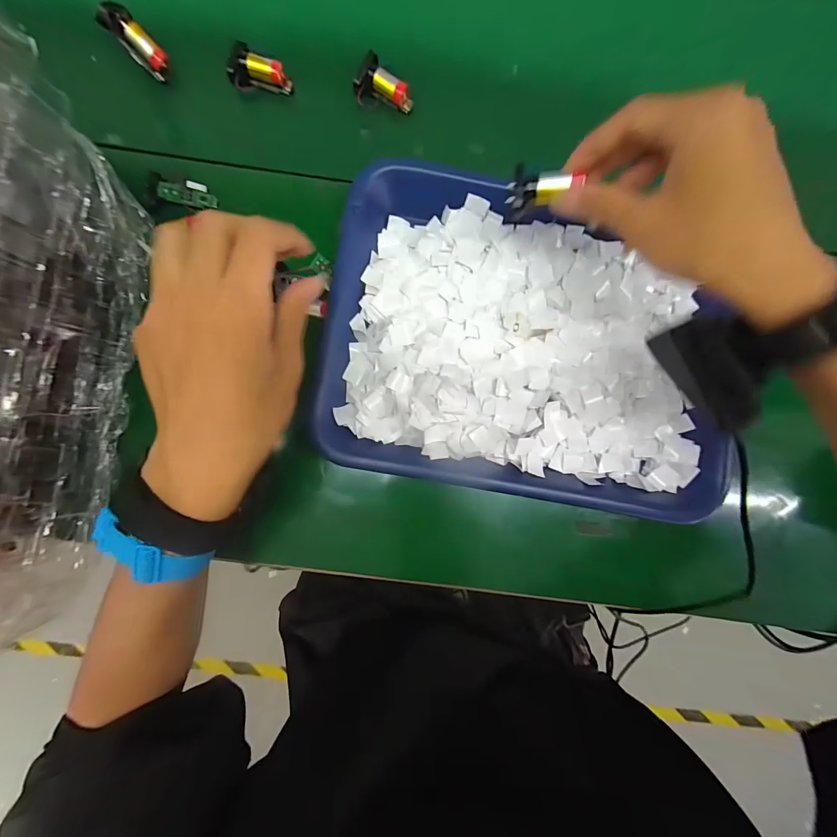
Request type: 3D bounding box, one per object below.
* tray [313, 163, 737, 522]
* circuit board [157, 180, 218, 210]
[{"bbox_3d":[0.091,-0.061,0.300,0.324,0.034,0.240,10,84,-3],"label":"tray"},{"bbox_3d":[-0.197,-0.193,0.311,0.043,0.004,0.021,3,84,-20],"label":"circuit board"}]

